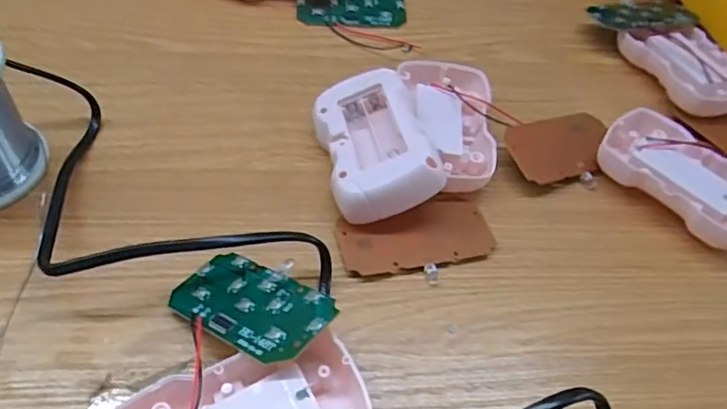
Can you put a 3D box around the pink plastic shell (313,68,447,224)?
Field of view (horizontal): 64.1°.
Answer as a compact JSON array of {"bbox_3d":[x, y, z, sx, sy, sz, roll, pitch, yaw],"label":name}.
[{"bbox_3d":[0.005,-0.031,0.293,0.052,0.019,0.082,-21,51,4],"label":"pink plastic shell"}]

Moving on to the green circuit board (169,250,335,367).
[{"bbox_3d":[-0.045,0.040,0.238,0.072,0.004,0.040,18,43,35],"label":"green circuit board"}]

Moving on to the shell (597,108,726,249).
[{"bbox_3d":[0.171,-0.014,0.309,0.057,0.018,0.087,-31,61,-27],"label":"shell"}]

